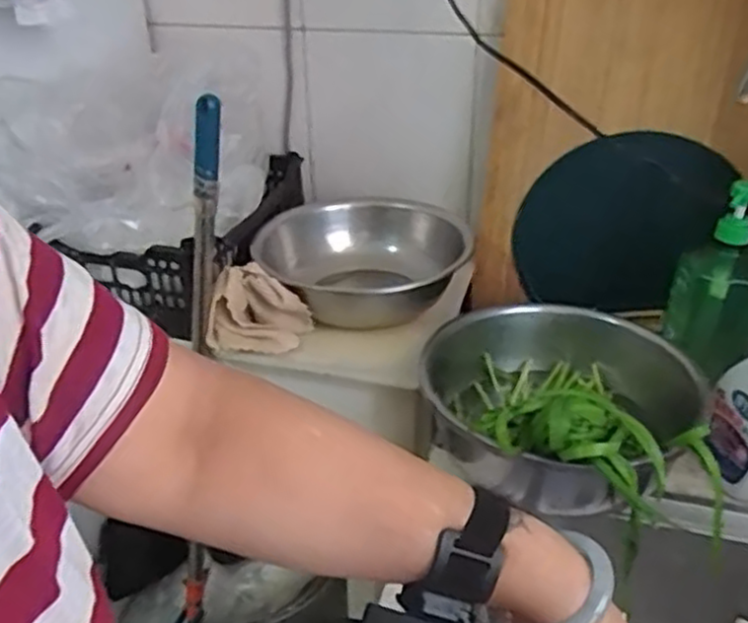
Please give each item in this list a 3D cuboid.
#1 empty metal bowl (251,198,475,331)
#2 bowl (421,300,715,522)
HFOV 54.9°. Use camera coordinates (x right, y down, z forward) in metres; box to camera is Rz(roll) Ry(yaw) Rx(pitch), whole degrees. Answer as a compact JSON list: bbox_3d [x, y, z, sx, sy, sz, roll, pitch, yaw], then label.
[{"bbox_3d":[-0.014,-0.062,0.942,0.264,0.078,0.250,-2,32,1],"label":"empty metal bowl"},{"bbox_3d":[0.182,0.088,0.755,0.274,0.140,0.281,-2,32,1],"label":"bowl"}]

